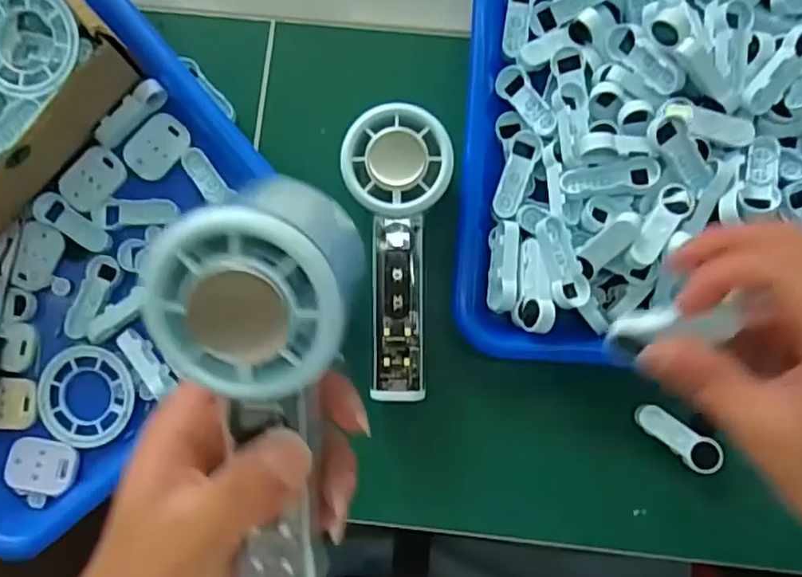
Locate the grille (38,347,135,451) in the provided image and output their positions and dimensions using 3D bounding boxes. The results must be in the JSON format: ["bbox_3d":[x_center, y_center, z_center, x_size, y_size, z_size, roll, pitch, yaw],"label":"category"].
[{"bbox_3d":[-0.187,0.062,0.369,0.051,0.010,0.055,0,83,2],"label":"grille"}]

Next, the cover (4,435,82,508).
[{"bbox_3d":[-0.211,0.108,0.368,0.036,0.014,0.038,11,83,4],"label":"cover"}]

